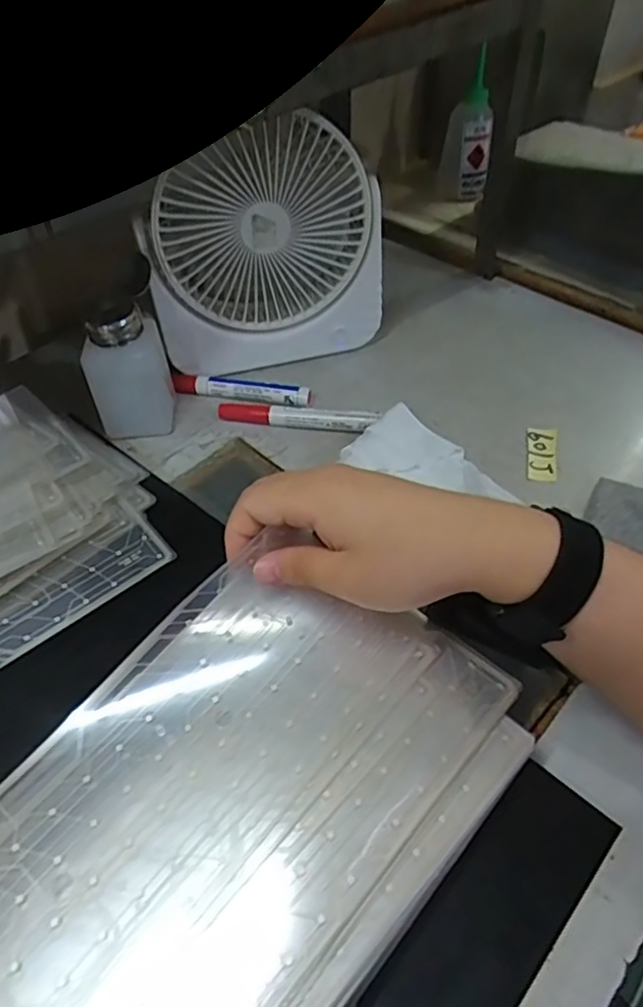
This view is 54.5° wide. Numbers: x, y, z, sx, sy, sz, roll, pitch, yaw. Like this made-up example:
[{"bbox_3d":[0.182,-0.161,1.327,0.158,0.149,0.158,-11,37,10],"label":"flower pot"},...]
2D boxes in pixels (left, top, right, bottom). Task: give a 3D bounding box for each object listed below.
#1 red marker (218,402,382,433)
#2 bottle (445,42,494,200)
[{"bbox_3d":[-0.020,-0.068,0.495,0.128,0.017,0.015,10,49,11],"label":"red marker"},{"bbox_3d":[0.176,-0.434,0.740,0.052,0.136,0.060,-2,48,1],"label":"bottle"}]

